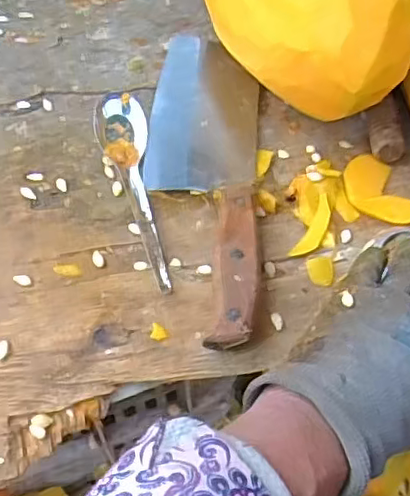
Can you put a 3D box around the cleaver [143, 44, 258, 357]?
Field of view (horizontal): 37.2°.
[{"bbox_3d":[-0.001,-0.066,0.444,0.080,0.028,0.290,3,59,0],"label":"cleaver"}]

